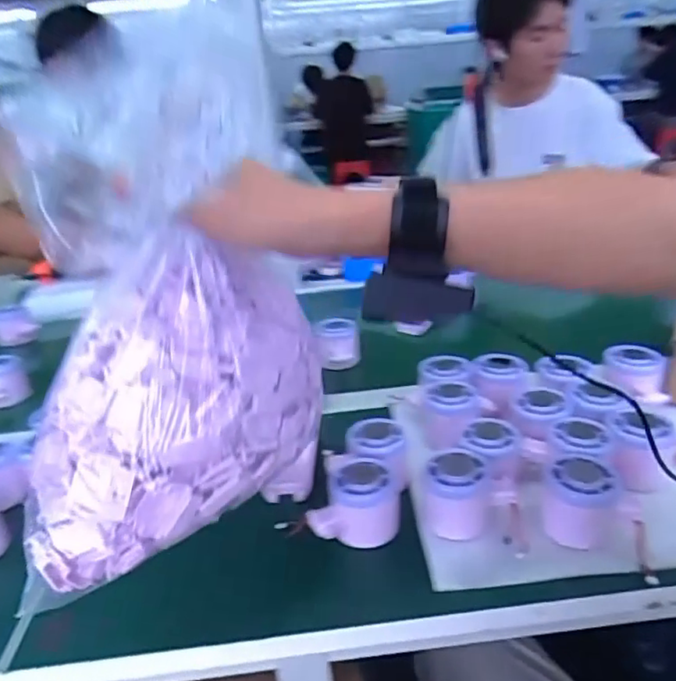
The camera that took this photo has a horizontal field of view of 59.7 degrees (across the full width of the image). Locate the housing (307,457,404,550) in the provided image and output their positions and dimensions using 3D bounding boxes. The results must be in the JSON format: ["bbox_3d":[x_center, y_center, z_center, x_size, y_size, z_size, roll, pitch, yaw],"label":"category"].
[{"bbox_3d":[0.014,0.139,0.508,0.076,0.053,0.060,-6,25,0],"label":"housing"}]

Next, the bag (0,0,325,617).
[{"bbox_3d":[-0.101,0.041,0.417,0.193,0.230,0.130,6,-3,-26],"label":"bag"}]

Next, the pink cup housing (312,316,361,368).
[{"bbox_3d":[0.000,0.004,0.800,0.058,0.054,0.057,-6,25,0],"label":"pink cup housing"}]

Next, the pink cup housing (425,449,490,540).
[{"bbox_3d":[0.101,0.130,0.495,0.050,0.059,0.052,-2,25,8],"label":"pink cup housing"}]

